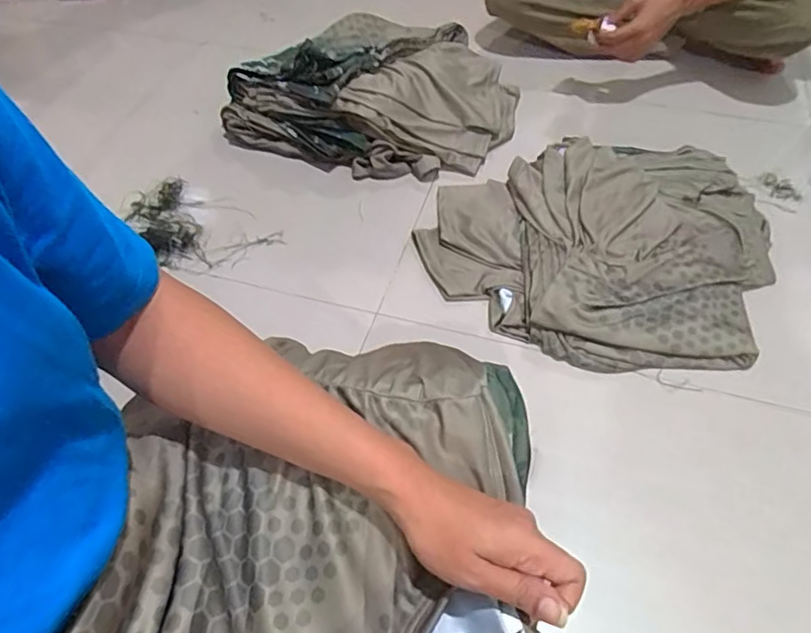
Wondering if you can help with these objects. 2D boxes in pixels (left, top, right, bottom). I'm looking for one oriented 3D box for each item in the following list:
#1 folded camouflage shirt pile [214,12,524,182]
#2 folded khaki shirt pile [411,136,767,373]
[{"bbox_3d":[-0.047,-0.409,1.008,0.468,0.123,0.343,17,55,14],"label":"folded camouflage shirt pile"},{"bbox_3d":[0.265,-0.117,0.819,0.469,0.058,0.403,17,55,15],"label":"folded khaki shirt pile"}]

